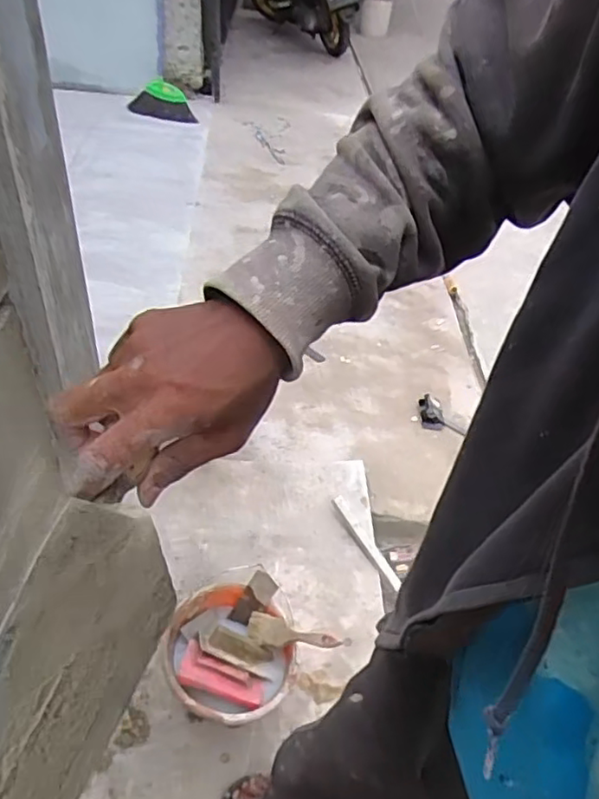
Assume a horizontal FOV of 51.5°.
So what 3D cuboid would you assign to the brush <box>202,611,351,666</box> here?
[{"bbox_3d":[-0.041,0.414,1.087,0.256,0.057,0.085,-8,40,11],"label":"brush"}]

